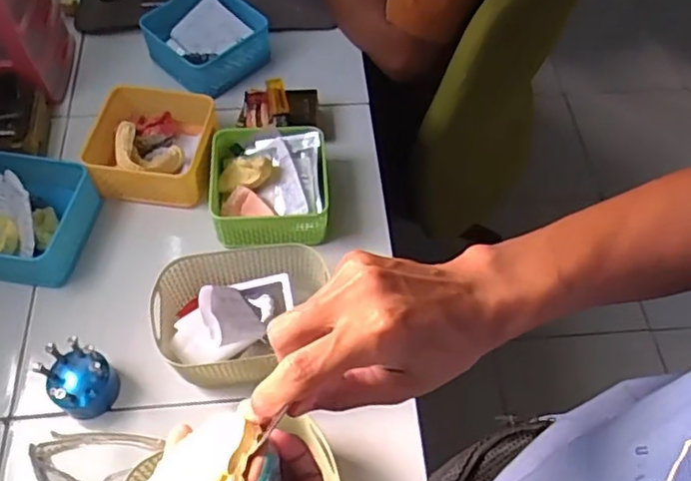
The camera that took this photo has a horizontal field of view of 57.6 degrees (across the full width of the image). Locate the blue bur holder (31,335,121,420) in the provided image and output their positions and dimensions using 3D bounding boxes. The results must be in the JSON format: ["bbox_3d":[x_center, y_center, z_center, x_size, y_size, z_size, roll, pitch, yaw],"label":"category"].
[{"bbox_3d":[-0.258,0.134,0.608,0.062,0.061,0.059,1,57,-1],"label":"blue bur holder"}]

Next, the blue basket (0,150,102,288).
[{"bbox_3d":[-0.361,-0.025,0.698,0.145,0.059,0.134,5,57,2],"label":"blue basket"}]

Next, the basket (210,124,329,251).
[{"bbox_3d":[-0.089,-0.058,0.741,0.136,0.067,0.140,-2,57,-3],"label":"basket"}]

